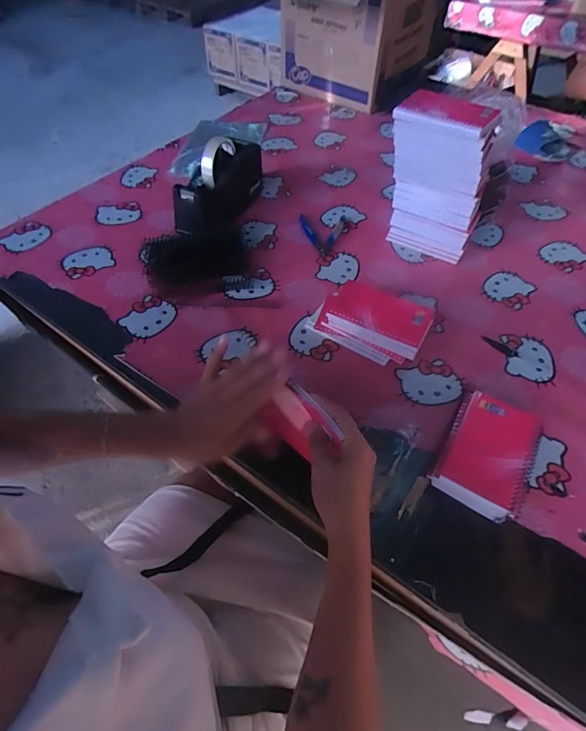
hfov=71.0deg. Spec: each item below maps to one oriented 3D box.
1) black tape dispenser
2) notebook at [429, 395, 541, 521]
[{"bbox_3d":[-0.128,-0.319,0.732,0.068,0.111,0.209,25,56,16],"label":"black tape dispenser"},{"bbox_3d":[0.225,0.100,0.477,0.089,0.031,0.142,28,57,18],"label":"notebook"}]

